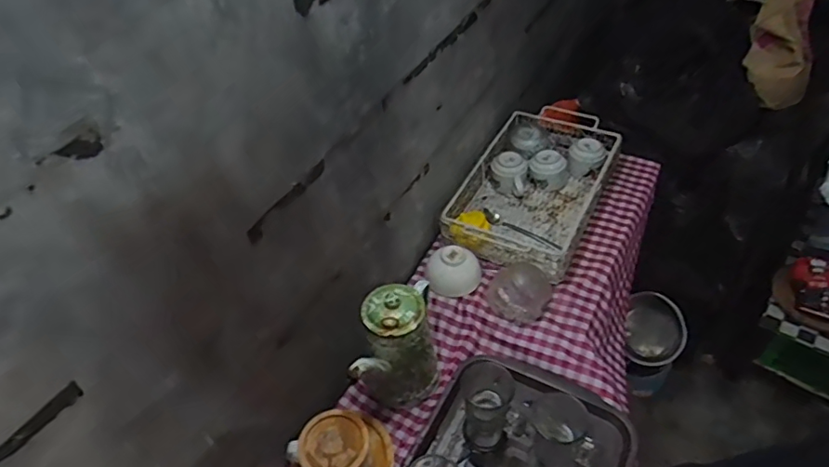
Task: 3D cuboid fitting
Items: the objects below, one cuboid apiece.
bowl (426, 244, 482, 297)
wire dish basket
[{"bbox_3d":[0.076,0.069,1.039,0.106,0.062,0.091,1,45,6],"label":"bowl"},{"bbox_3d":[0.257,-0.101,1.163,0.265,0.083,0.435,19,50,22],"label":"wire dish basket"}]

